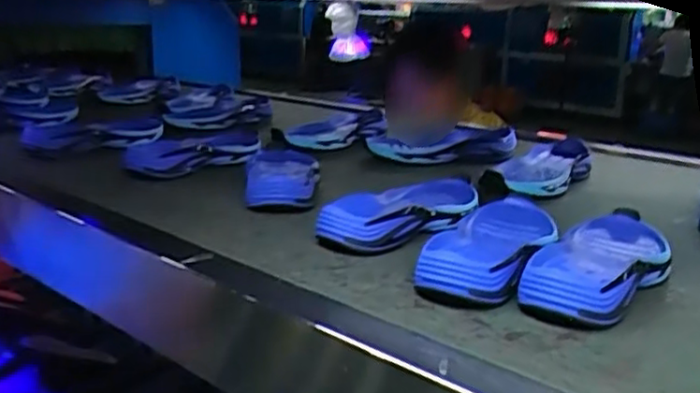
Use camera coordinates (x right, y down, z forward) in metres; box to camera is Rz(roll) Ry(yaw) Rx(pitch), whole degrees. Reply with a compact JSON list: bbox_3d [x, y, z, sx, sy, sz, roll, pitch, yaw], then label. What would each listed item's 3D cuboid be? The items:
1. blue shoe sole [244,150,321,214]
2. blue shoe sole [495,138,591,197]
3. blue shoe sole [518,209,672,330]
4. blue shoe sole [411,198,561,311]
[{"bbox_3d":[-0.081,-0.023,0.824,0.086,0.033,0.214,5,16,-4],"label":"blue shoe sole"},{"bbox_3d":[0.247,-0.042,0.866,0.081,0.038,0.194,15,18,30],"label":"blue shoe sole"},{"bbox_3d":[0.213,0.056,0.568,0.086,0.036,0.223,14,18,28],"label":"blue shoe sole"},{"bbox_3d":[0.118,0.044,0.590,0.089,0.039,0.221,13,17,25],"label":"blue shoe sole"}]

